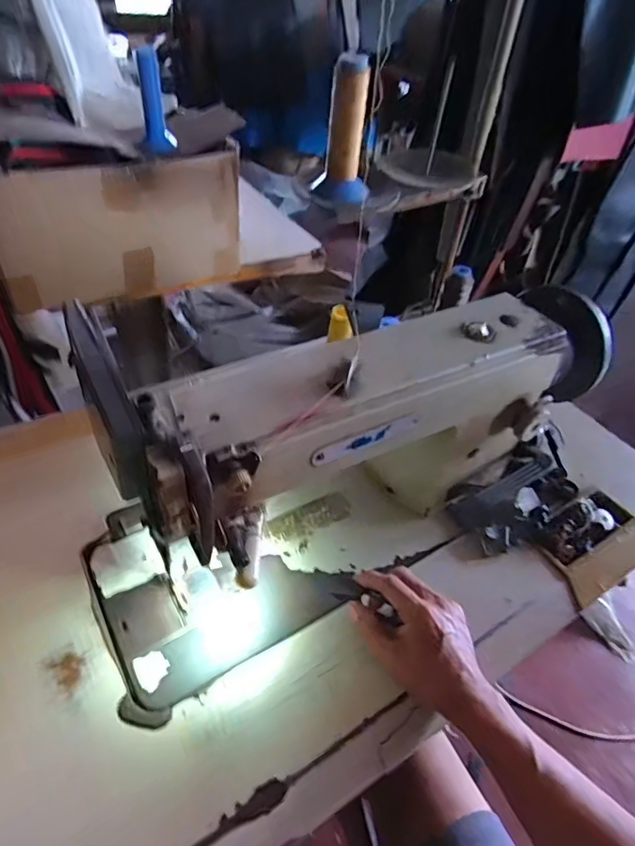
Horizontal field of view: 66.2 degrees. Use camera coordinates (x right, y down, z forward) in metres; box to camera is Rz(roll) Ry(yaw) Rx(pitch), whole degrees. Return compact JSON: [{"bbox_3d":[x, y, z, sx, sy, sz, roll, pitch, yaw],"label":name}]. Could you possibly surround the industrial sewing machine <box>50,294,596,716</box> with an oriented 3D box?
[{"bbox_3d":[0.064,0.038,0.453,0.536,0.217,0.189,-20,52,-25],"label":"industrial sewing machine"}]

